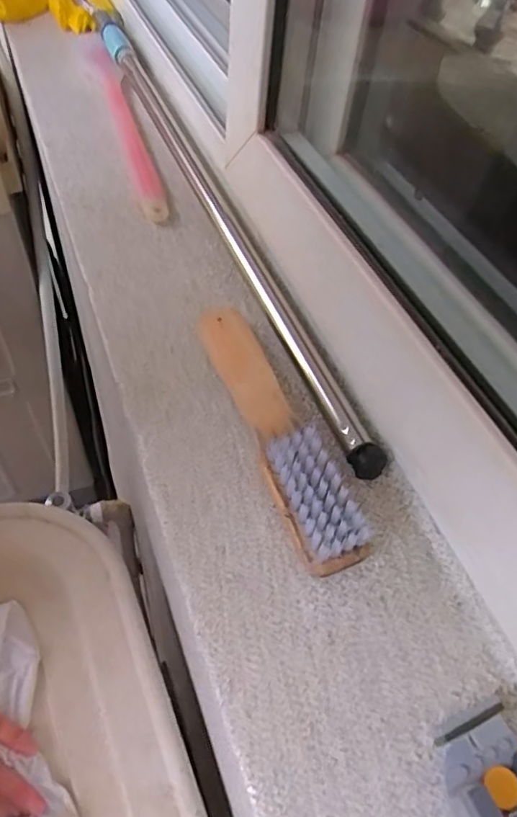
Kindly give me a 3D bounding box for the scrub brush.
[{"bbox_3d":[0.006,0.002,0.351,0.032,0.040,0.204,-14,53,-18],"label":"scrub brush"}]

